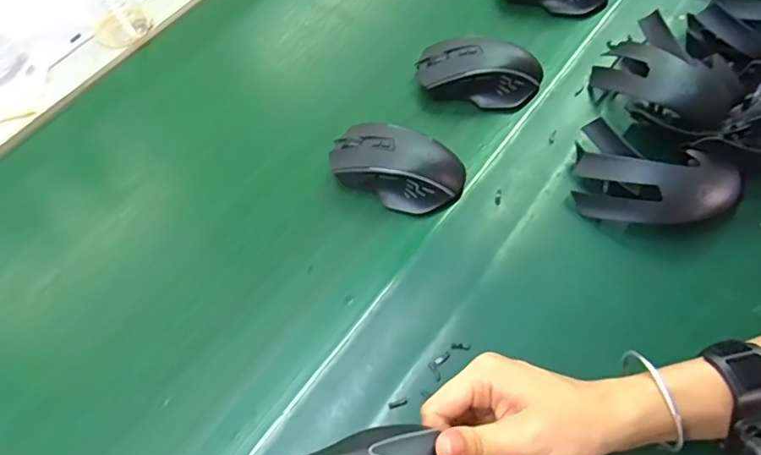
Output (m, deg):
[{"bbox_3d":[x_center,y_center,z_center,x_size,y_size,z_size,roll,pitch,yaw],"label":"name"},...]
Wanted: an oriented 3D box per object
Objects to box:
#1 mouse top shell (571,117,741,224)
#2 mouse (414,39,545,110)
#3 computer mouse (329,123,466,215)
[{"bbox_3d":[0.212,-0.033,0.424,0.117,0.052,0.058,21,64,16],"label":"mouse top shell"},{"bbox_3d":[0.094,-0.152,0.516,0.119,0.038,0.060,14,62,12],"label":"mouse"},{"bbox_3d":[0.014,-0.057,0.467,0.117,0.036,0.068,16,63,13],"label":"computer mouse"}]

